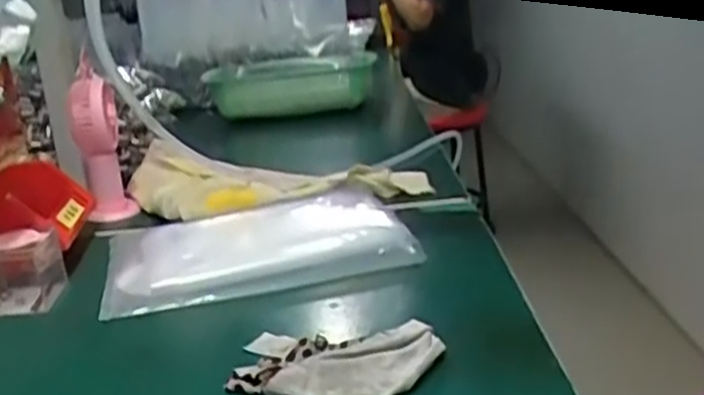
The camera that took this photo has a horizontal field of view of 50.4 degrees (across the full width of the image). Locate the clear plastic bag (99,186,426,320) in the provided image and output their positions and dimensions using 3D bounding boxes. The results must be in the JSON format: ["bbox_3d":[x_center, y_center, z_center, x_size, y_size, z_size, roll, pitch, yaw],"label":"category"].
[{"bbox_3d":[-0.087,0.038,0.672,0.261,0.021,0.192,-8,18,-10],"label":"clear plastic bag"}]

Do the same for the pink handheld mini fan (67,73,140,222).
[{"bbox_3d":[-0.270,-0.052,0.814,0.060,0.141,0.053,-10,20,-21],"label":"pink handheld mini fan"}]

